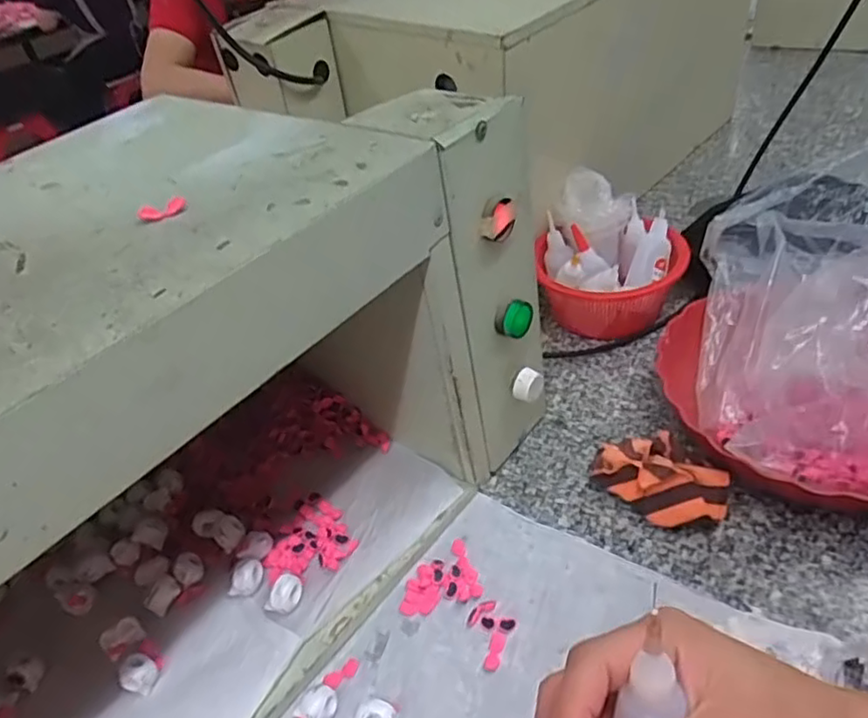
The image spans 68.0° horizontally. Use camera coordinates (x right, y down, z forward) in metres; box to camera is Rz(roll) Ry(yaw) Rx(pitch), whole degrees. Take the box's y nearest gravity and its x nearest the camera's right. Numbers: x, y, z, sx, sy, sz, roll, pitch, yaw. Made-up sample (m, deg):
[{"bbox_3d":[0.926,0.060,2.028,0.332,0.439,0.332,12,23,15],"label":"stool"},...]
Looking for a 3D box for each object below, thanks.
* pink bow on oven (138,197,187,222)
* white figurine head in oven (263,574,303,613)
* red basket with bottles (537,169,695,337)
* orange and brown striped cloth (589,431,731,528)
[{"bbox_3d":[-0.136,-0.075,0.324,0.024,0.008,0.008,-32,44,-25],"label":"pink bow on oven"},{"bbox_3d":[-0.104,0.163,0.449,0.021,0.014,0.024,10,43,23],"label":"white figurine head in oven"},{"bbox_3d":[0.171,-0.098,0.639,0.140,0.113,0.129,9,43,22],"label":"red basket with bottles"},{"bbox_3d":[0.170,0.088,0.489,0.058,0.032,0.100,-36,46,-28],"label":"orange and brown striped cloth"}]

